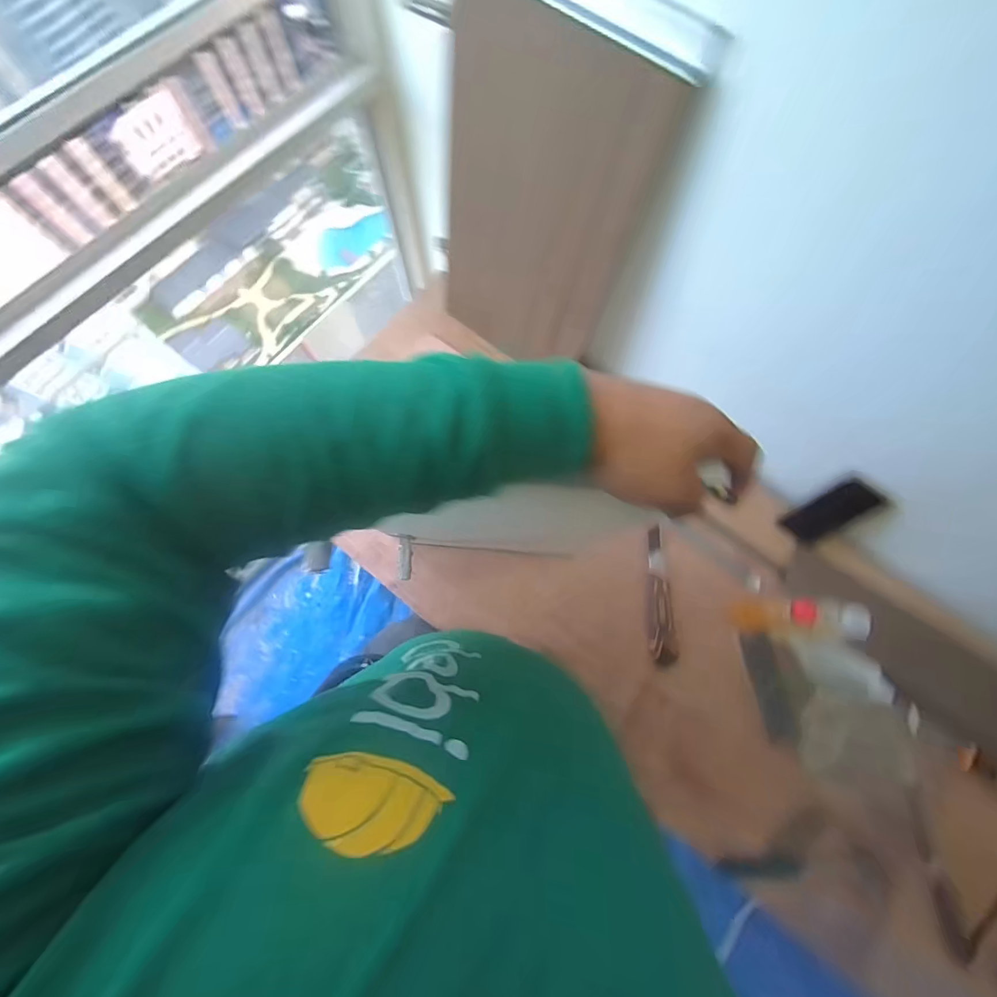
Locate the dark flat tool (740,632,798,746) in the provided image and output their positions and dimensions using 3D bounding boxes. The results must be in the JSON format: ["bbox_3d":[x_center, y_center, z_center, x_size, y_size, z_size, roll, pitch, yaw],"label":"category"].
[{"bbox_3d":[0.458,0.316,0.720,0.054,0.016,0.189,-14,86,-3],"label":"dark flat tool"}]

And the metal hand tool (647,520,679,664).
[{"bbox_3d":[0.283,0.170,0.761,0.043,0.024,0.235,0,75,0],"label":"metal hand tool"}]

